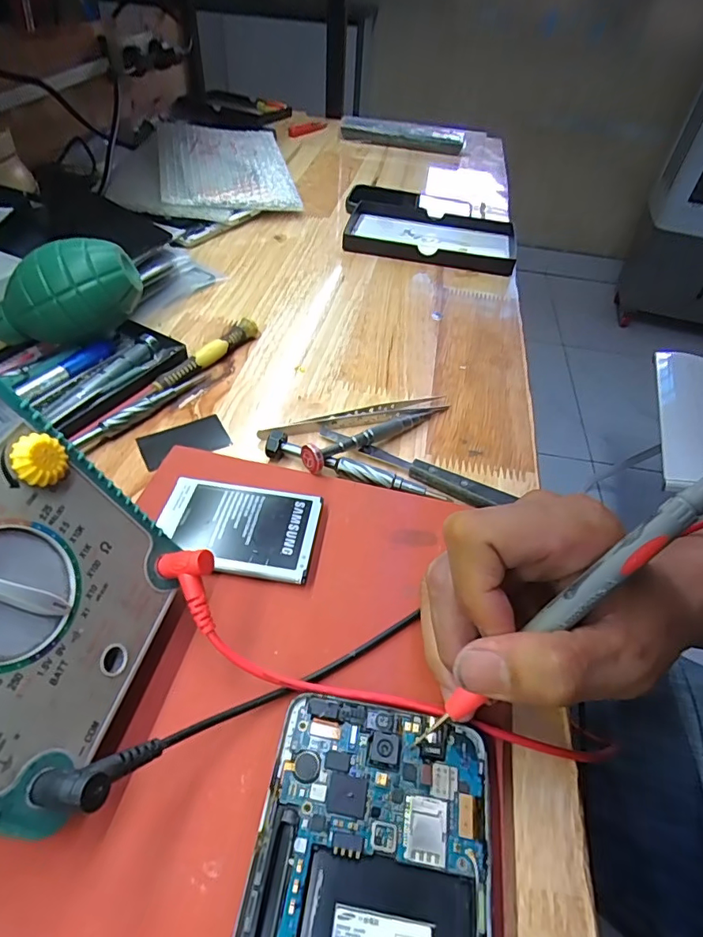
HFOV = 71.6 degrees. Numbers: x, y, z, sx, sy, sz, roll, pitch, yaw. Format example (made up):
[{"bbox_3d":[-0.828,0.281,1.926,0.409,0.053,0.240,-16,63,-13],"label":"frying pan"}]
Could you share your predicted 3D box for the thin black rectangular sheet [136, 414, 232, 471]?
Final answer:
[{"bbox_3d":[-0.104,-0.017,0.304,0.051,0.005,0.034,-20,53,-24],"label":"thin black rectangular sheet"}]

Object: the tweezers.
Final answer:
[{"bbox_3d":[0.005,-0.033,0.322,0.130,0.008,0.014,-11,49,-17],"label":"tweezers"}]

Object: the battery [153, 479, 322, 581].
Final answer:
[{"bbox_3d":[-0.058,0.030,0.248,0.079,0.009,0.051,9,47,1],"label":"battery"}]

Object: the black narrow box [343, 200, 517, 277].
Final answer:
[{"bbox_3d":[0.083,-0.245,0.518,0.174,0.022,0.113,11,47,3],"label":"black narrow box"}]

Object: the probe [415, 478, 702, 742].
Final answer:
[{"bbox_3d":[0.075,0.049,0.168,0.013,0.144,0.009,18,27,-53],"label":"probe"}]

